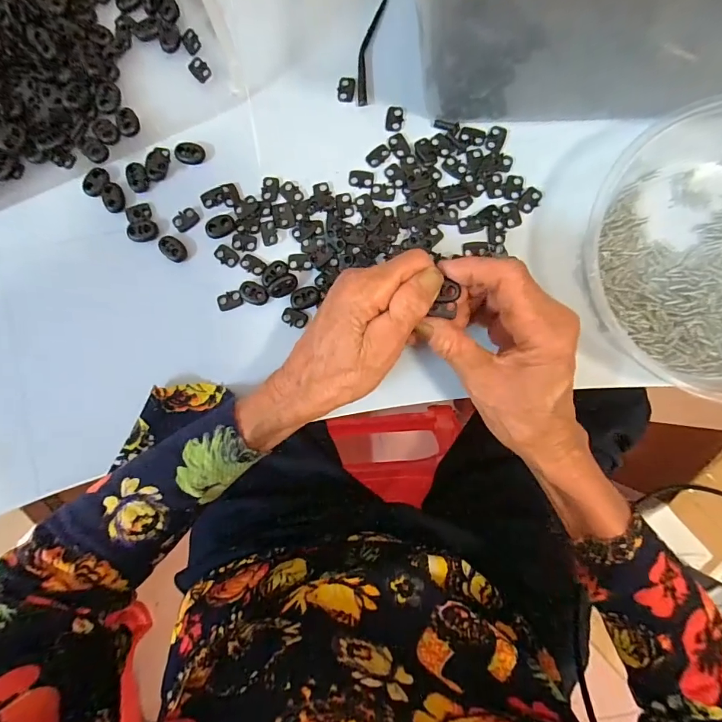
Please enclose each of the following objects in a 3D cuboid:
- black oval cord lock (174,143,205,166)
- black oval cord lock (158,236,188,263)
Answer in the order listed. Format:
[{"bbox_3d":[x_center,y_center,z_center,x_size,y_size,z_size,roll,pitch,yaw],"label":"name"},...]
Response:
[{"bbox_3d":[-0.126,-0.153,0.309,0.020,0.004,0.016,12,88,2],"label":"black oval cord lock"},{"bbox_3d":[-0.137,-0.082,0.306,0.022,0.004,0.015,41,90,3],"label":"black oval cord lock"}]

